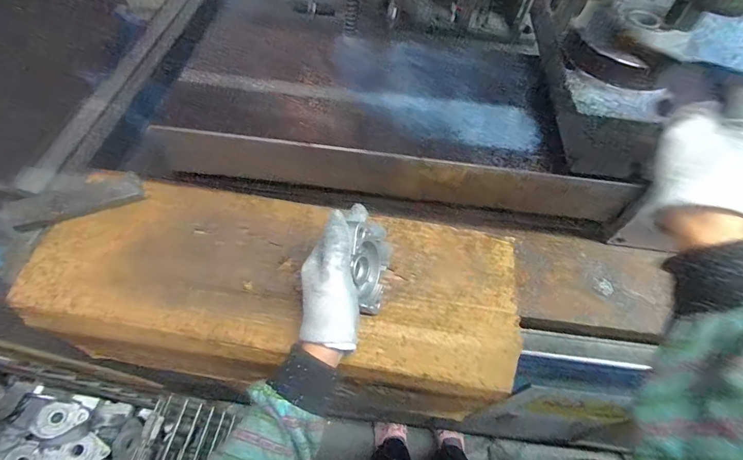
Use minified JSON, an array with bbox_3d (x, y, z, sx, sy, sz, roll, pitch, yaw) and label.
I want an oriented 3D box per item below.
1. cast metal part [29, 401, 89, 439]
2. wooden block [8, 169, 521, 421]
[{"bbox_3d":[-0.554,0.339,0.679,0.074,0.034,0.058,5,58,0],"label":"cast metal part"},{"bbox_3d":[-0.101,0.063,0.444,0.515,0.075,0.182,9,58,3],"label":"wooden block"}]

